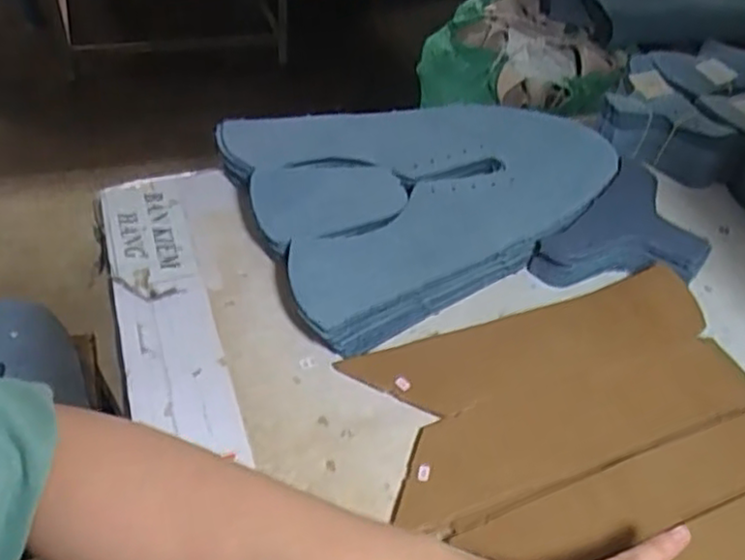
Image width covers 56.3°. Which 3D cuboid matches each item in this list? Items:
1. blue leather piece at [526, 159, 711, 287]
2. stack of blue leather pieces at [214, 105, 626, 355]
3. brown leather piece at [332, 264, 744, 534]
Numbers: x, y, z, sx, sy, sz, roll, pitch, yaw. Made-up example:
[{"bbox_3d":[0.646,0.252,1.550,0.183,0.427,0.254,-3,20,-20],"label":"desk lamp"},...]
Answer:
[{"bbox_3d":[0.173,-0.043,0.521,0.122,0.040,0.108,3,39,-6],"label":"blue leather piece"},{"bbox_3d":[0.051,-0.065,0.519,0.283,0.044,0.215,-15,49,-20],"label":"stack of blue leather pieces"},{"bbox_3d":[0.115,0.061,0.417,0.240,0.009,0.115,-14,45,-19],"label":"brown leather piece"}]

